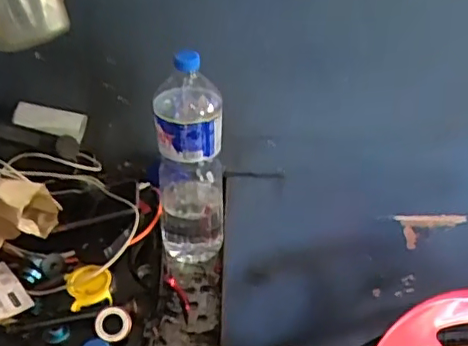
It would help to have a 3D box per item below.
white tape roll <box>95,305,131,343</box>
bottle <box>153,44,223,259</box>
[{"bbox_3d":[-0.137,0.173,0.651,0.040,0.011,0.040,5,64,-10],"label":"white tape roll"},{"bbox_3d":[-0.059,-0.011,0.788,0.096,0.299,0.096,3,34,-2],"label":"bottle"}]

